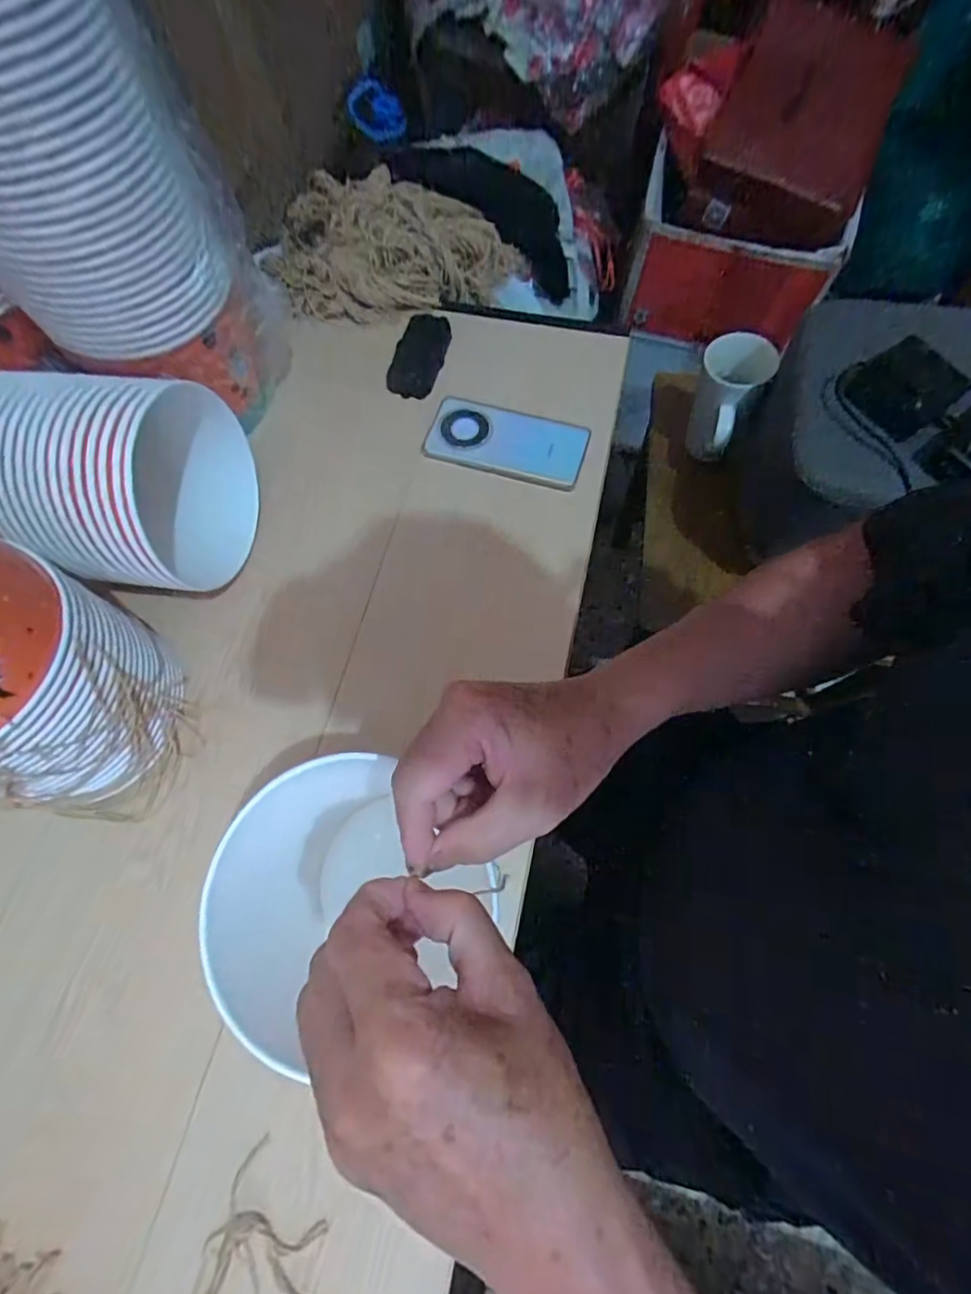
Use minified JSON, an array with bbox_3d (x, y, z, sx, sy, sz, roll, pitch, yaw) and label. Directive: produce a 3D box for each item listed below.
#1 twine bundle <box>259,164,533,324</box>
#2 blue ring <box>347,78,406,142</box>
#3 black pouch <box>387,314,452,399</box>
[{"bbox_3d":[-0.114,-0.471,0.660,0.308,0.094,0.169,0,70,2],"label":"twine bundle"},{"bbox_3d":[-0.214,-1.052,1.075,0.111,0.097,0.026,4,70,3],"label":"blue ring"},{"bbox_3d":[-0.073,-0.338,0.616,0.055,0.021,0.114,7,70,4],"label":"black pouch"}]

